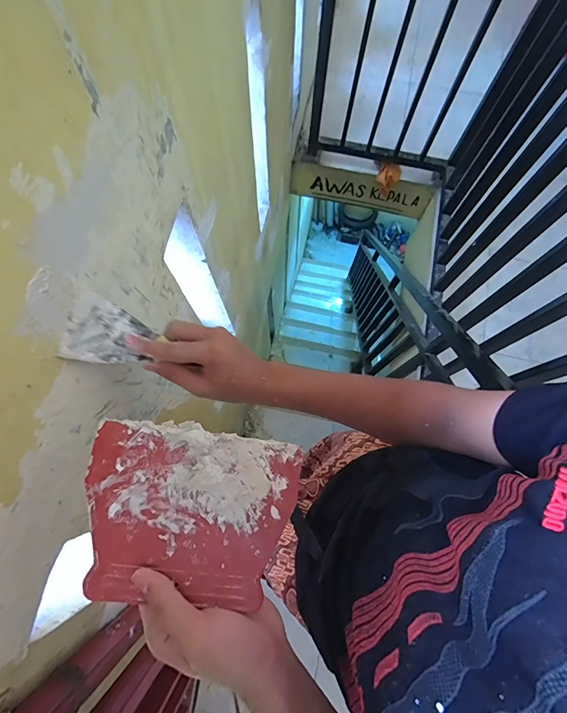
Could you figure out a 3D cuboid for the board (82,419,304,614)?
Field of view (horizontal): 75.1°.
[{"bbox_3d":[-0.072,0.124,0.298,0.165,0.013,0.131,6,75,-7],"label":"board"}]

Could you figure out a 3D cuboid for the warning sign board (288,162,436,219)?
[{"bbox_3d":[0.334,-0.735,1.634,0.604,0.184,0.036,14,69,5],"label":"warning sign board"}]

